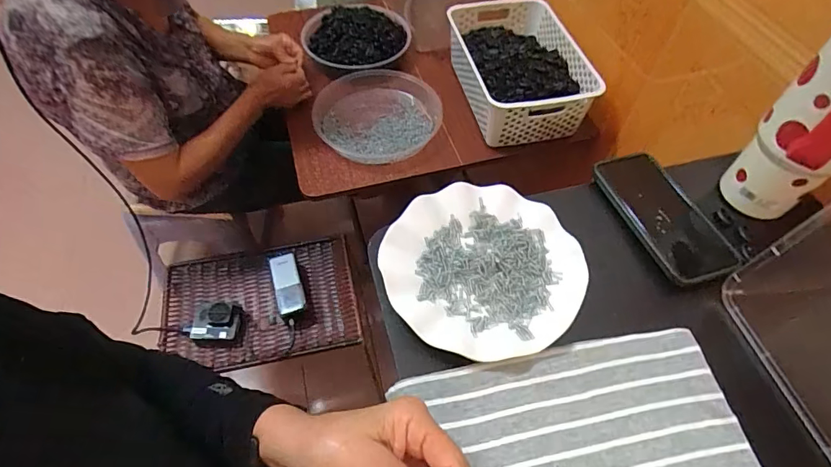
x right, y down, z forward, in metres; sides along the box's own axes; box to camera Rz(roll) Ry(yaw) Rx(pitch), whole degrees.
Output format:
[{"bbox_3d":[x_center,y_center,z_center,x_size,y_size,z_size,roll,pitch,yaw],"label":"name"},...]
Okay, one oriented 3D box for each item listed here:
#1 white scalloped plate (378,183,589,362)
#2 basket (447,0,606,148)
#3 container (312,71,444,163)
[{"bbox_3d":[0.061,0.031,0.428,0.177,0.021,0.176,0,56,0],"label":"white scalloped plate"},{"bbox_3d":[0.195,-0.316,0.864,0.206,0.098,0.310,-10,56,-7],"label":"basket"},{"bbox_3d":[-0.068,-0.229,0.869,0.242,0.031,0.234,0,56,0],"label":"container"}]

